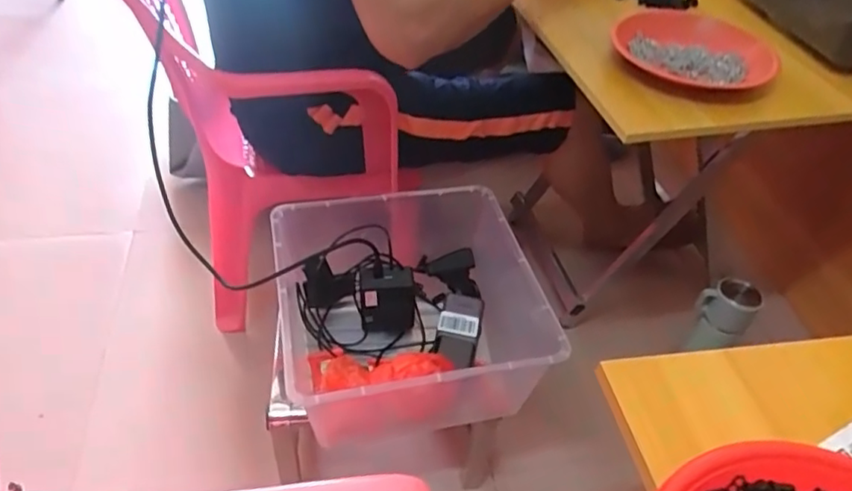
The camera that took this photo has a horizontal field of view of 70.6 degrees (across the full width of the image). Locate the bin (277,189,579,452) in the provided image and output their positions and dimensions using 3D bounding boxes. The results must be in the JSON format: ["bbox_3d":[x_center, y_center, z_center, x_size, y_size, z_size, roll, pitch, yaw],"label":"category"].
[{"bbox_3d":[-0.019,0.082,0.768,0.313,0.150,0.315,-7,45,-13],"label":"bin"}]

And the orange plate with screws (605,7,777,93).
[{"bbox_3d":[0.335,-0.249,0.755,0.151,0.035,0.193,-24,51,-27],"label":"orange plate with screws"}]

